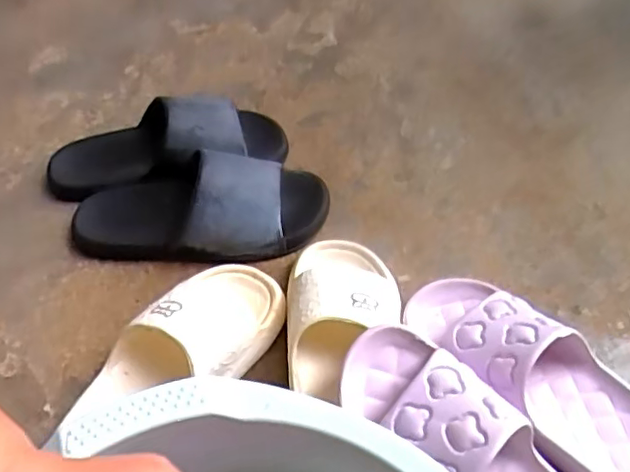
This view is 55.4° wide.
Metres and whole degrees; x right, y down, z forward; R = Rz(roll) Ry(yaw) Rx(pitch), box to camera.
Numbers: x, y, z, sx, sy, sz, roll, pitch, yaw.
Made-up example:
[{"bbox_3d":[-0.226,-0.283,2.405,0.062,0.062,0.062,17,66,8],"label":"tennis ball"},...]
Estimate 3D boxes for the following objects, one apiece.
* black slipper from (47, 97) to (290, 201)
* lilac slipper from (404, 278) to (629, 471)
[{"bbox_3d":[-0.166,-0.099,0.668,0.267,0.074,0.122,-13,55,-7],"label":"black slipper"},{"bbox_3d":[0.189,0.116,0.497,0.253,0.077,0.101,34,62,24],"label":"lilac slipper"}]

